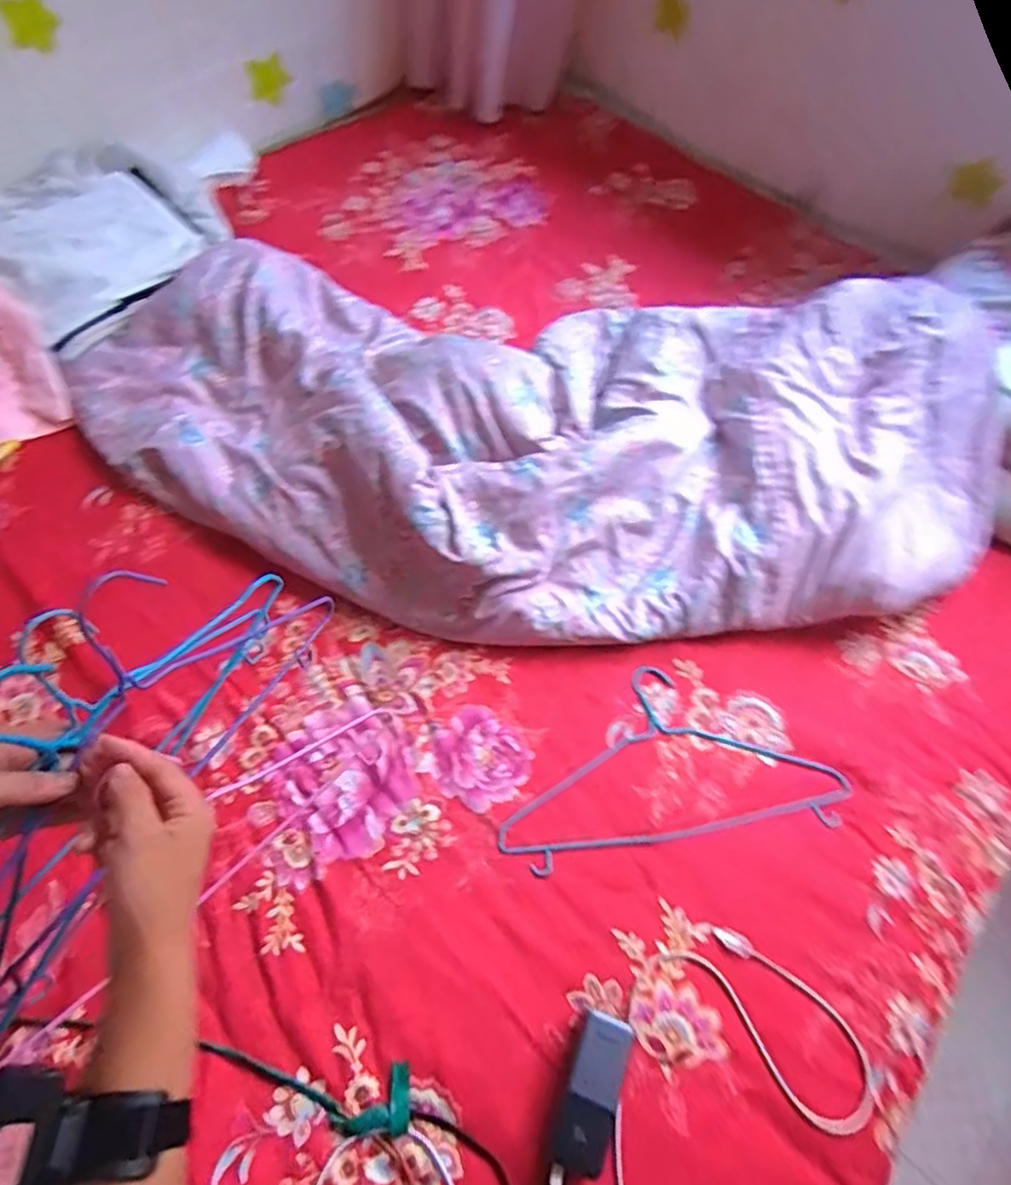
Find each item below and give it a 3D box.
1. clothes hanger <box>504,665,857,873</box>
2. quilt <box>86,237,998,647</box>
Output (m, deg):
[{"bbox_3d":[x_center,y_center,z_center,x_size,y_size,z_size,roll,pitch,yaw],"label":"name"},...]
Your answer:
[{"bbox_3d":[0.199,0.208,0.869,0.440,0.018,0.235,-8,62,-5],"label":"clothes hanger"},{"bbox_3d":[0.033,-0.254,1.045,1.424,0.143,0.664,3,61,-2],"label":"quilt"}]

